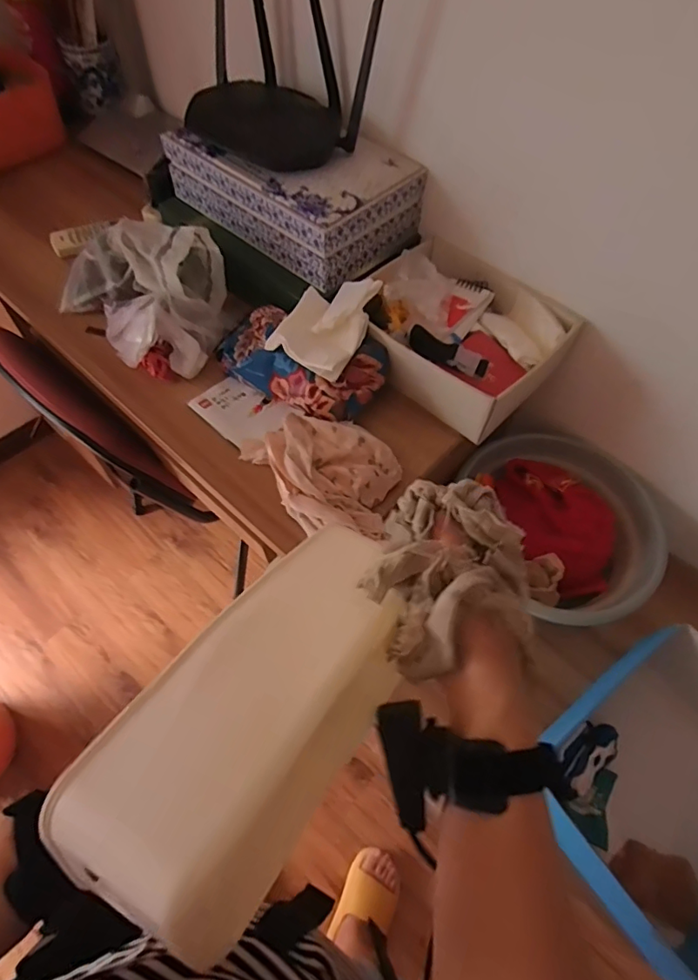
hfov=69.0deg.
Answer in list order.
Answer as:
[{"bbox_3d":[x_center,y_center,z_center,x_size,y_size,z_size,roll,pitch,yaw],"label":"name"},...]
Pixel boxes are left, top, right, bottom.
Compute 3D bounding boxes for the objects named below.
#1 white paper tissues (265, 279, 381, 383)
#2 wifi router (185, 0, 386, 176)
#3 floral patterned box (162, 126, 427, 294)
[{"bbox_3d":[-0.032,-0.225,0.673,0.110,0.039,0.152,23,60,11],"label":"white paper tissues"},{"bbox_3d":[-0.095,-0.577,0.682,0.284,0.180,0.185,35,63,17],"label":"wifi router"},{"bbox_3d":[-0.087,-0.462,0.767,0.347,0.100,0.207,37,64,18],"label":"floral patterned box"}]

